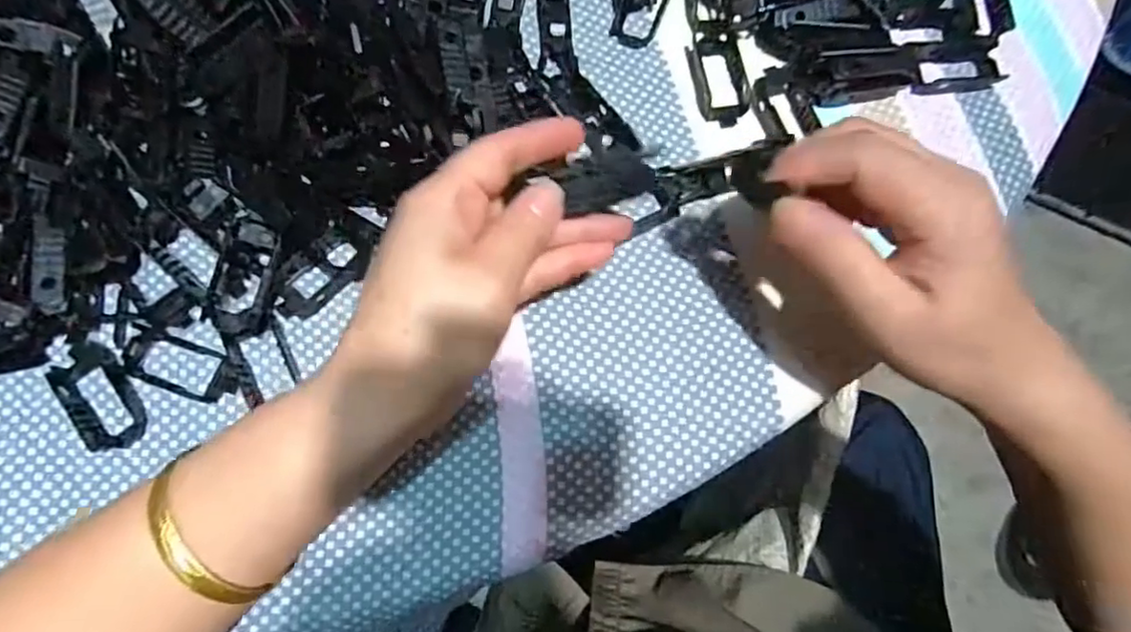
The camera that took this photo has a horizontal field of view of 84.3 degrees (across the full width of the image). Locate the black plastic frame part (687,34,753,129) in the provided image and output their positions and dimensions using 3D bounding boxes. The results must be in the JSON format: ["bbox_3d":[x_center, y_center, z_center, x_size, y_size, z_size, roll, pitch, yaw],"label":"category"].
[{"bbox_3d":[0.078,-0.122,0.318,0.025,0.008,0.051,-9,75,-3],"label":"black plastic frame part"}]

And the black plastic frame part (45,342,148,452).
[{"bbox_3d":[-0.199,0.034,0.266,0.027,0.004,0.049,-37,78,-10],"label":"black plastic frame part"}]

